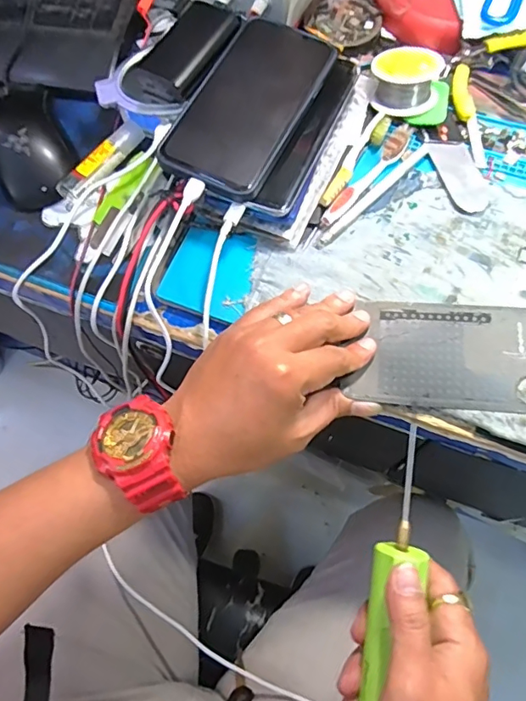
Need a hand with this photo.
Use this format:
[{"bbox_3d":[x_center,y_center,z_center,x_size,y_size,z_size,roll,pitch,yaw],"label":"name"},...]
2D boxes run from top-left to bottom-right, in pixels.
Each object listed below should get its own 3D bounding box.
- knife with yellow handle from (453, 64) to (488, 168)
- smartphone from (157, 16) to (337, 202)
[{"bbox_3d":[0.167,-0.193,0.412,0.018,0.008,0.099,-3,69,1],"label":"knife with yellow handle"},{"bbox_3d":[-0.011,-0.186,0.378,0.080,0.013,0.154,26,72,12],"label":"smartphone"}]

